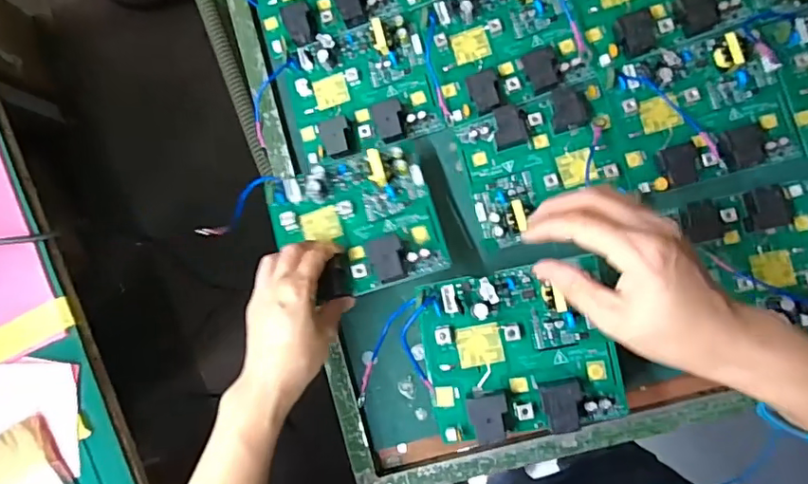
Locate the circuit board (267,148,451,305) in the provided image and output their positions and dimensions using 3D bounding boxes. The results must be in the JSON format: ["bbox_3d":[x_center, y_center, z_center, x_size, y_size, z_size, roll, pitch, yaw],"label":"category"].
[{"bbox_3d":[-0.040,-0.013,0.436,0.126,0.027,0.108,-18,82,4],"label":"circuit board"}]

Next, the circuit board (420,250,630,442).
[{"bbox_3d":[0.081,0.077,0.378,0.129,0.022,0.112,-12,83,5],"label":"circuit board"}]

